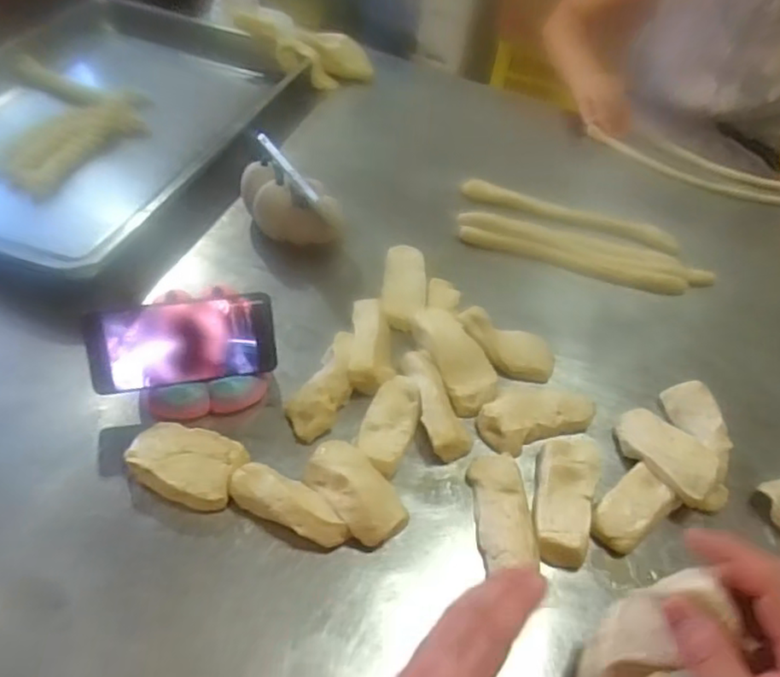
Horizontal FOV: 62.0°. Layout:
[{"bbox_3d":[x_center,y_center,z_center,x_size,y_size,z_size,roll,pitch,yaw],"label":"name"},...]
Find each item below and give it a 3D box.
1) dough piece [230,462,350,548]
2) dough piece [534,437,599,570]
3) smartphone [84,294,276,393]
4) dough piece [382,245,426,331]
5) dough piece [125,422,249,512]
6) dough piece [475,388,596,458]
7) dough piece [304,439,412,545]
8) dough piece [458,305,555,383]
[{"bbox_3d":[-0.086,0.142,0.555,0.111,0.033,0.043,19,49,11],"label":"dough piece"},{"bbox_3d":[0.160,0.146,0.594,0.051,0.024,0.133,16,47,6],"label":"dough piece"},{"bbox_3d":[-0.195,0.004,0.616,0.166,0.078,0.014,-7,11,-12],"label":"smartphone"},{"bbox_3d":[0.017,-0.058,0.778,0.049,0.034,0.133,6,47,-3],"label":"dough piece"},{"bbox_3d":[-0.182,0.115,0.574,0.098,0.033,0.065,20,47,9],"label":"dough piece"},{"bbox_3d":[0.147,0.079,0.662,0.117,0.034,0.059,-15,51,-22],"label":"dough piece"},{"bbox_3d":[-0.030,0.128,0.558,0.057,0.037,0.097,-31,58,-29],"label":"dough piece"},{"bbox_3d":[0.127,0.008,0.715,0.113,0.023,0.055,34,50,4],"label":"dough piece"}]

